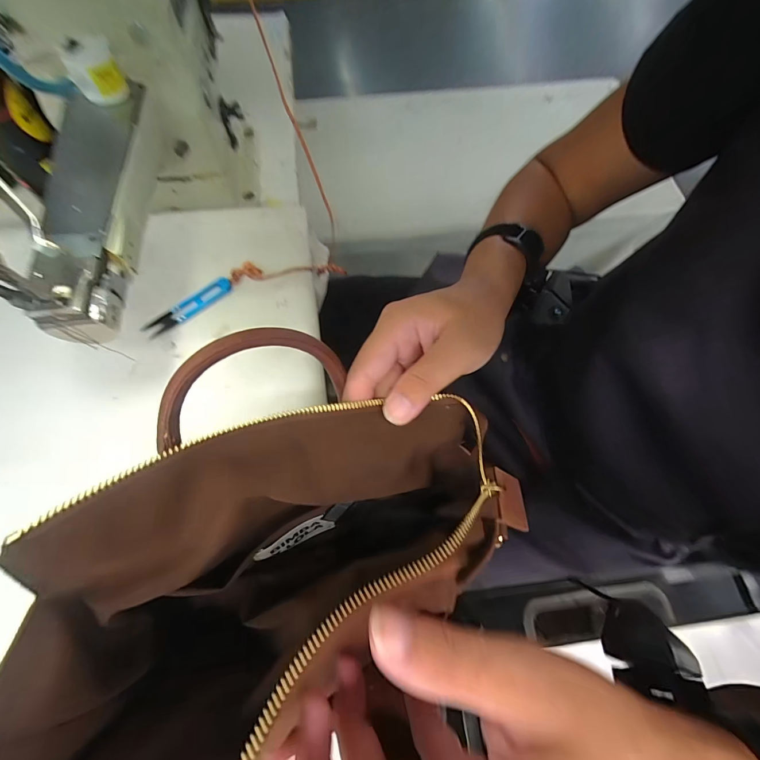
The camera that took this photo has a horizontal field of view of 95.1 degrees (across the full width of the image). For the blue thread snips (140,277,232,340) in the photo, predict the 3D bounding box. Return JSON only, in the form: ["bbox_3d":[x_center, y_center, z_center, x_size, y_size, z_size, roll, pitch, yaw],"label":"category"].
[{"bbox_3d":[-0.210,-0.081,0.383,0.102,0.008,0.023,-37,74,-13],"label":"blue thread snips"}]

